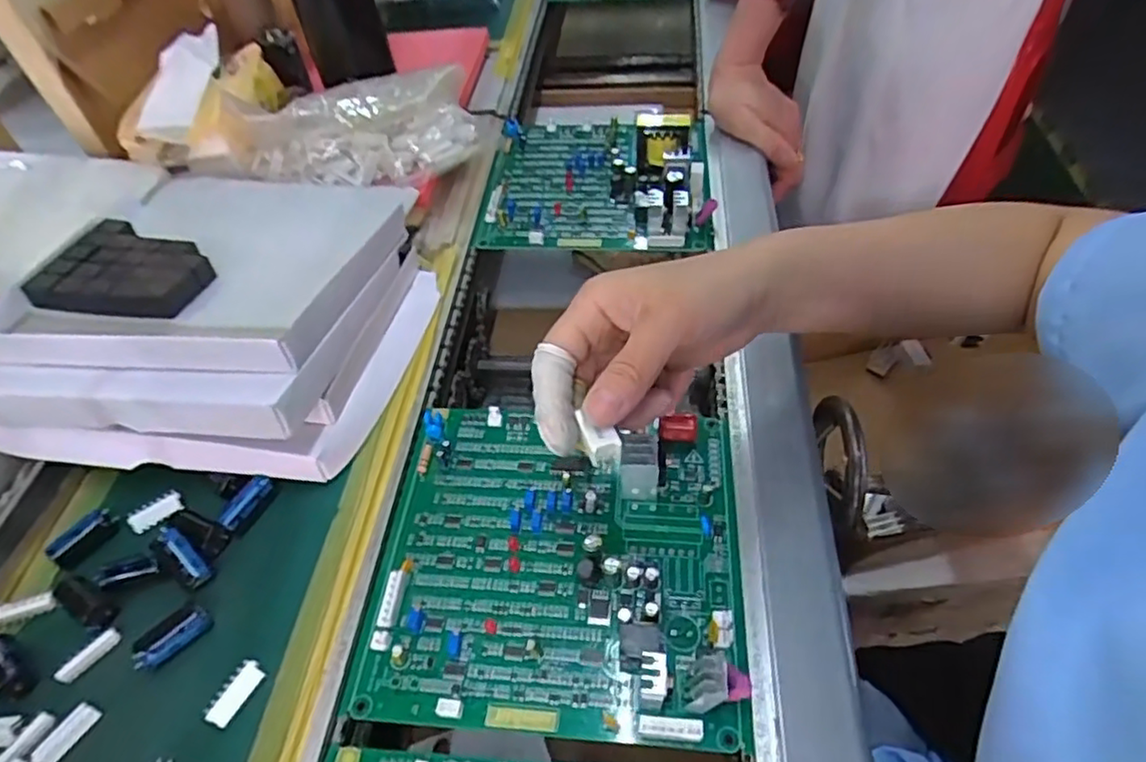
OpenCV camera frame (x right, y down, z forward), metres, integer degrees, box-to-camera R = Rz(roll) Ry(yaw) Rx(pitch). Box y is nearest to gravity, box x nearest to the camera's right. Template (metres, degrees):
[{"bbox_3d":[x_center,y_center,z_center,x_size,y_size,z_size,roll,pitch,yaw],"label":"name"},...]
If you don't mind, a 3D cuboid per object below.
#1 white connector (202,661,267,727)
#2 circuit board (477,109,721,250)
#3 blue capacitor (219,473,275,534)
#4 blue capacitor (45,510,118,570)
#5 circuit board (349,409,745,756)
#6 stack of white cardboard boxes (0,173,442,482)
[{"bbox_3d":[-0.154,0.142,0.295,0.013,0.006,0.027,22,57,21],"label":"white connector"},{"bbox_3d":[0.020,-0.187,0.534,0.180,0.043,0.169,1,52,7],"label":"circuit board"},{"bbox_3d":[-0.180,0.068,0.356,0.014,0.013,0.032,22,57,21],"label":"blue capacitor"},{"bbox_3d":[-0.270,0.086,0.354,0.017,0.009,0.031,32,61,27],"label":"blue capacitor"},{"bbox_3d":[-0.009,0.082,0.333,0.177,0.033,0.172,2,52,7],"label":"circuit board"},{"bbox_3d":[-0.213,-0.052,0.418,0.207,0.077,0.235,6,53,10],"label":"stack of white cardboard boxes"}]

